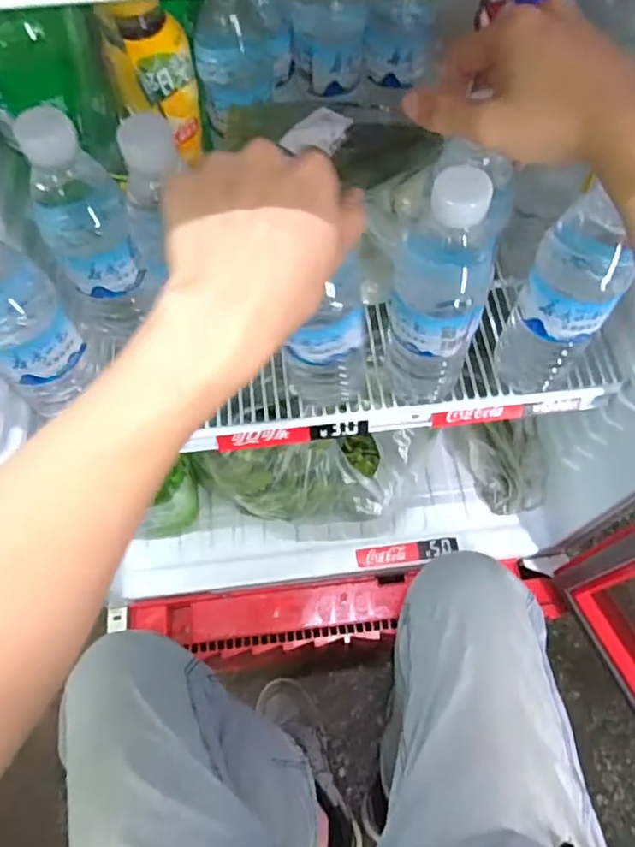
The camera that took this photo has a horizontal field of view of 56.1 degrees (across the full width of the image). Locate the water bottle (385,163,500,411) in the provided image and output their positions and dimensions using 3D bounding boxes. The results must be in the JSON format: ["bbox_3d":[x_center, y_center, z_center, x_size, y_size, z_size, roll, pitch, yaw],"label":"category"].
[{"bbox_3d":[0.087,-0.086,0.418,0.062,0.213,0.067,21,68,10],"label":"water bottle"}]

